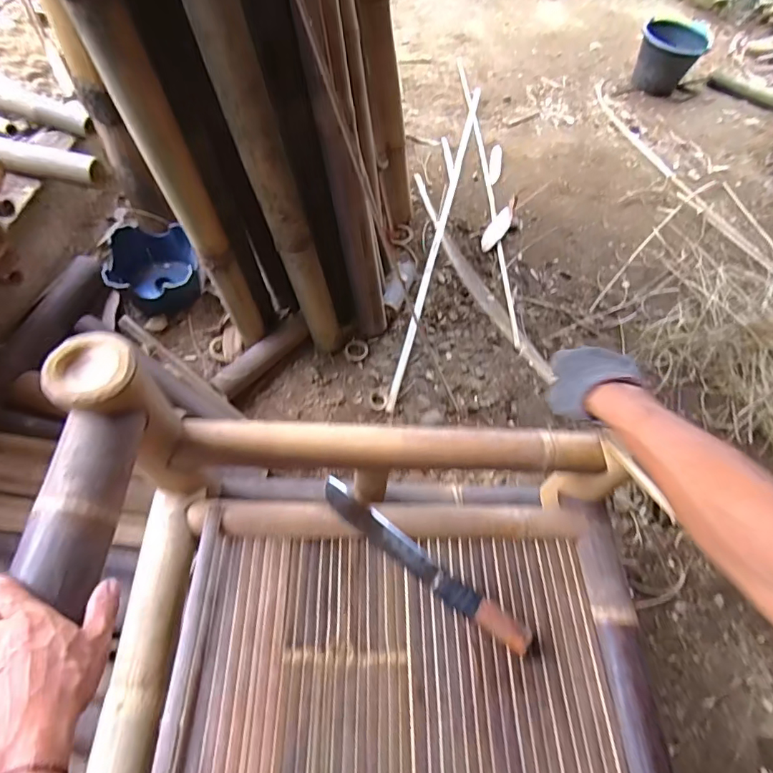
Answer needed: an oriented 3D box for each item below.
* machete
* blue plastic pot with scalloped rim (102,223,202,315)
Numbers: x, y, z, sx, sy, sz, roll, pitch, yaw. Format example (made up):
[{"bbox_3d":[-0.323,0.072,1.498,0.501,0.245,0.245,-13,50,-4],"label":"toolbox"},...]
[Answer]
[{"bbox_3d":[0.047,0.249,0.687,0.349,0.023,0.041,35,62,15],"label":"machete"},{"bbox_3d":[-0.589,-0.294,1.226,0.205,0.141,0.218,3,59,-4],"label":"blue plastic pot with scalloped rim"}]

